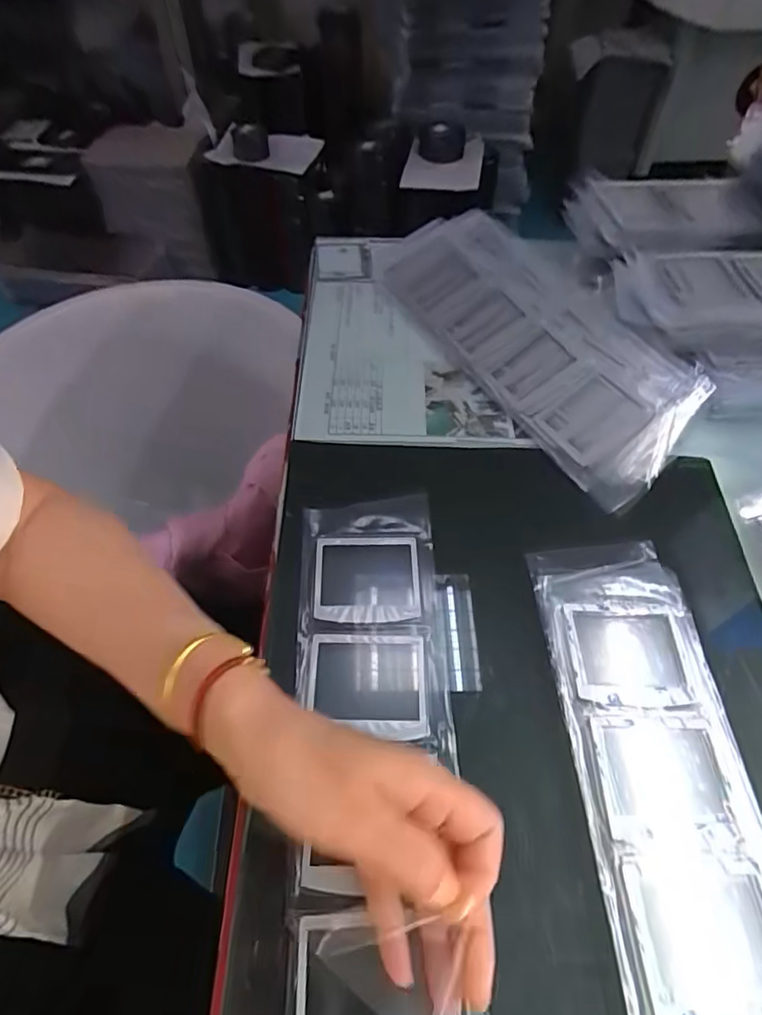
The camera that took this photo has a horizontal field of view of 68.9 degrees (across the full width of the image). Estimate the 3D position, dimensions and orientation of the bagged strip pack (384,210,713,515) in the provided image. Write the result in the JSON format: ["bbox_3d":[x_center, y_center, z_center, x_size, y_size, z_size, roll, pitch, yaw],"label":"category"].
[{"bbox_3d":[0.124,-0.157,0.480,0.128,0.030,0.339,-34,60,-2],"label":"bagged strip pack"}]

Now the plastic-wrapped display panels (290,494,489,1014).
[{"bbox_3d":[-0.005,0.128,0.303,0.091,0.022,0.317,0,52,1],"label":"plastic-wrapped display panels"}]

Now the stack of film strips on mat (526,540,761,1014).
[{"bbox_3d":[0.148,0.170,0.267,0.090,0.010,0.349,-2,54,0],"label":"stack of film strips on mat"}]

